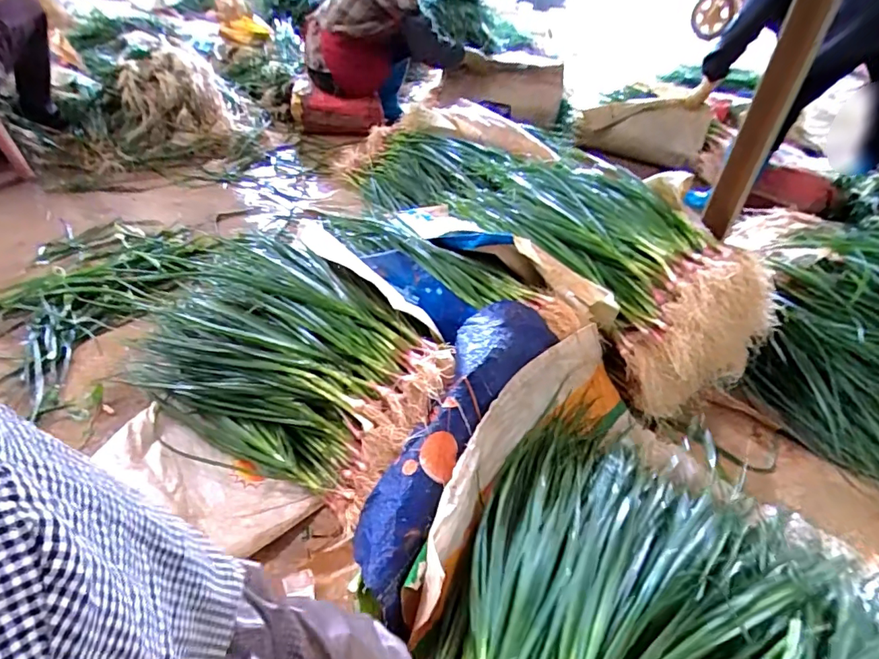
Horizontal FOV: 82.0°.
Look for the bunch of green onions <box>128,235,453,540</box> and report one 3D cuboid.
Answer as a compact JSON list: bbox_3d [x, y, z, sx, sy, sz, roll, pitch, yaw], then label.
[{"bbox_3d":[-0.239,0.059,0.908,0.282,0.210,0.544,-29,49,-37],"label":"bunch of green onions"}]

